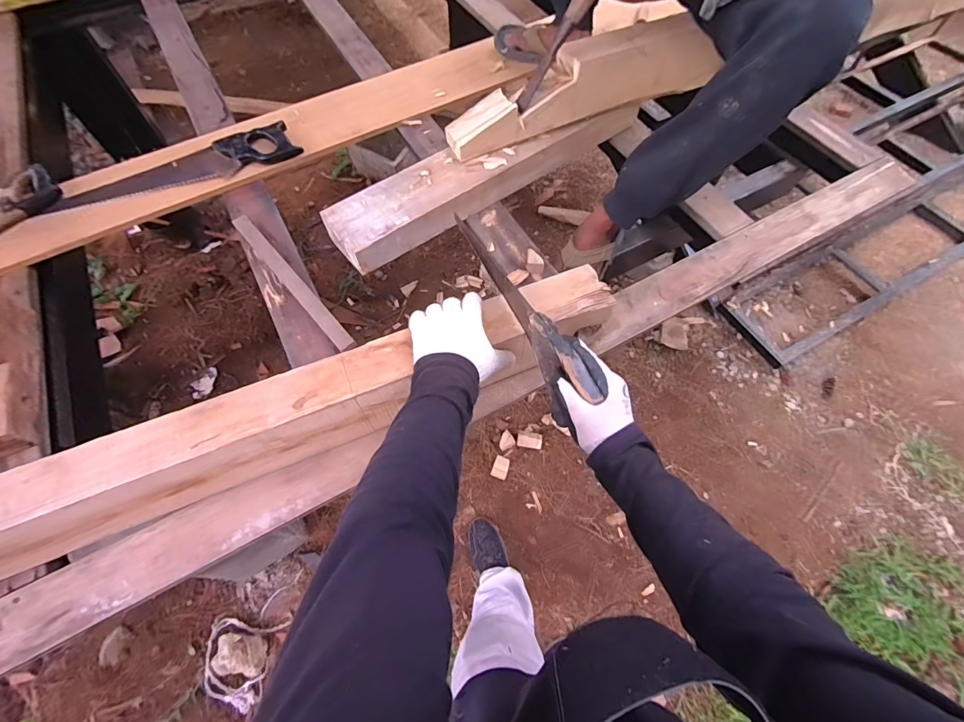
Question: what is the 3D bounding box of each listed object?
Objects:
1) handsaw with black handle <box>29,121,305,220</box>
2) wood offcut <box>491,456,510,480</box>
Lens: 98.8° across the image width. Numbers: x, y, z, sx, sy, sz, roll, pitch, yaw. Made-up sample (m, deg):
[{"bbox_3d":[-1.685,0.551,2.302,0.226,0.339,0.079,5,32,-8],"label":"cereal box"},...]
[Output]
[{"bbox_3d":[-0.657,-0.412,0.894,0.502,0.033,0.101,-19,64,-10],"label":"handsaw with black handle"},{"bbox_3d":[0.063,0.349,1.351,0.050,0.010,0.068,18,64,9],"label":"wood offcut"}]

